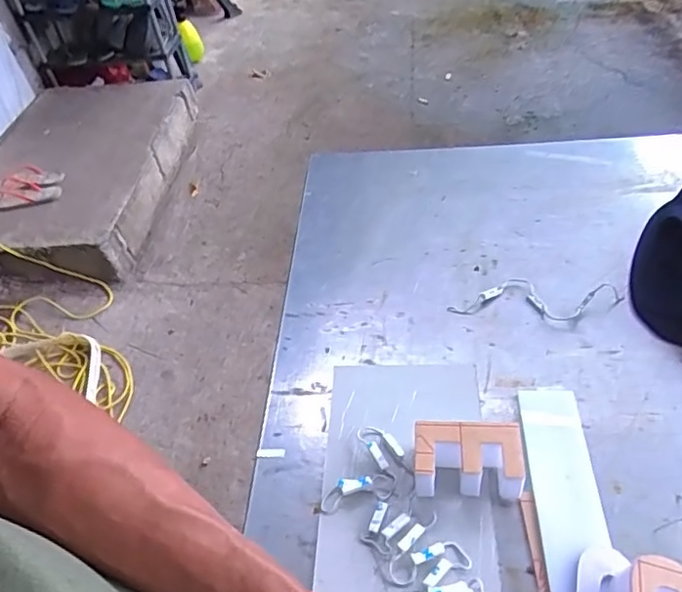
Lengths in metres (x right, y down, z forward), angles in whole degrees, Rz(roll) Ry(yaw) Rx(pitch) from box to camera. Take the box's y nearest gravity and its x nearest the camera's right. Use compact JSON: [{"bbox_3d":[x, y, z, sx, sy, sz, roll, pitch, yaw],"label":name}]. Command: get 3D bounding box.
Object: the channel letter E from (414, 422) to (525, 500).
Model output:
[{"bbox_3d":[0.102,0.135,0.476,0.082,0.045,0.046,0,47,8],"label":"channel letter E"}]

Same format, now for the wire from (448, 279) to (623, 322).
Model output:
[{"bbox_3d":[0.206,0.002,0.621,0.166,0.013,0.053,6,48,13],"label":"wire"}]

